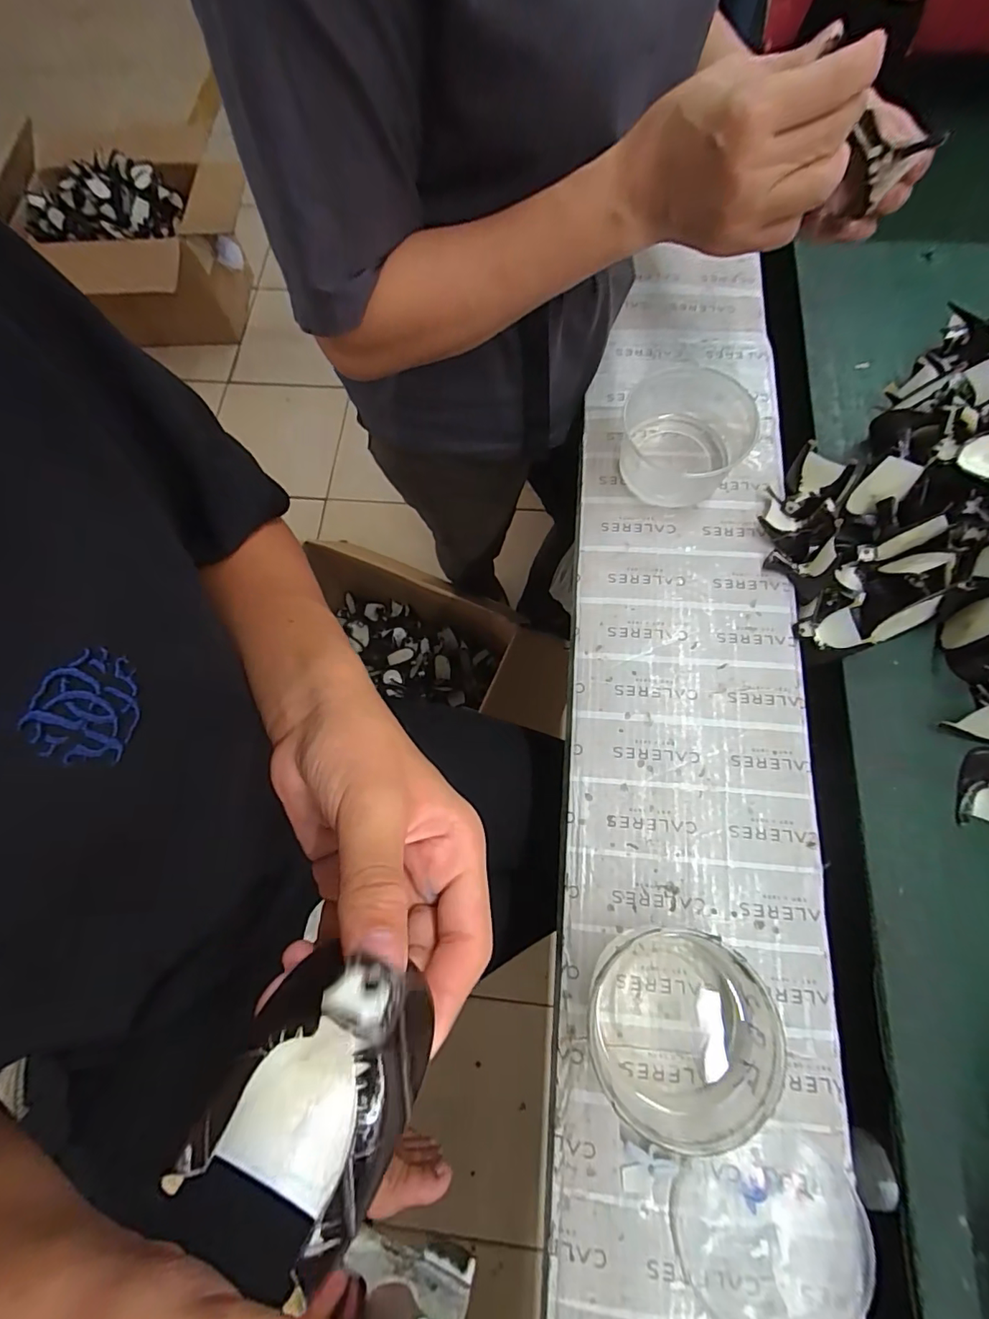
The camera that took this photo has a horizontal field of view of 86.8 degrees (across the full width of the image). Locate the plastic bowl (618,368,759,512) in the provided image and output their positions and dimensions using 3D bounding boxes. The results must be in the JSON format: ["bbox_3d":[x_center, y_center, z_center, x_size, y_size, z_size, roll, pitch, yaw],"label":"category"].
[{"bbox_3d":[0.180,-0.204,0.491,0.116,0.061,0.109,4,72,4],"label":"plastic bowl"}]

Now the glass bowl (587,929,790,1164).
[{"bbox_3d":[0.118,0.244,0.348,0.112,0.062,0.104,-1,72,3],"label":"glass bowl"}]

